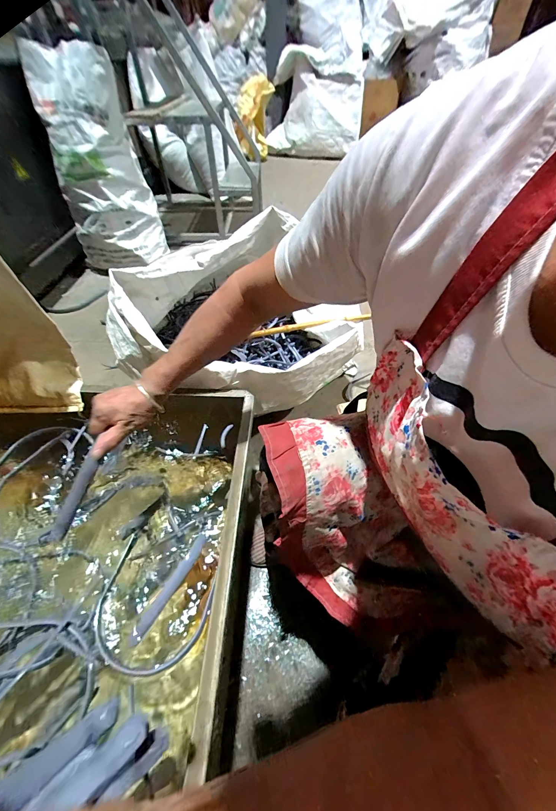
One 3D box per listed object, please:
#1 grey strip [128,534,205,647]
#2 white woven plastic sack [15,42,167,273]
[{"bbox_3d":[-0.171,0.289,0.475,0.020,0.008,0.167,23,53,18],"label":"grey strip"},{"bbox_3d":[-0.815,-1.063,1.333,0.404,0.807,0.300,-13,37,-7],"label":"white woven plastic sack"}]

